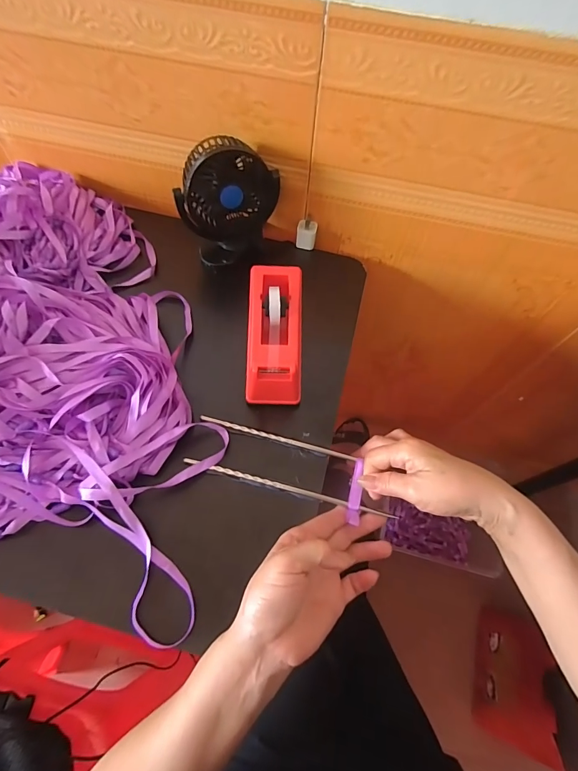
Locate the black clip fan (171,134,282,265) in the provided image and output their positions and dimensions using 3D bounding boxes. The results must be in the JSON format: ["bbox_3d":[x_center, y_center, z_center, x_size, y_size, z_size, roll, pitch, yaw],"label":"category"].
[{"bbox_3d":[-0.078,-0.236,0.481,0.125,0.141,0.078,-26,56,-7],"label":"black clip fan"}]

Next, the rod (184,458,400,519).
[{"bbox_3d":[0.000,0.105,0.383,0.220,0.011,0.006,15,62,2],"label":"rod"}]

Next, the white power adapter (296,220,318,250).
[{"bbox_3d":[0.025,-0.215,0.537,0.027,0.037,0.021,9,62,2],"label":"white power adapter"}]

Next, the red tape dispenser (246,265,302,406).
[{"bbox_3d":[-0.015,-0.058,0.425,0.062,0.067,0.157,2,62,-2],"label":"red tape dispenser"}]

